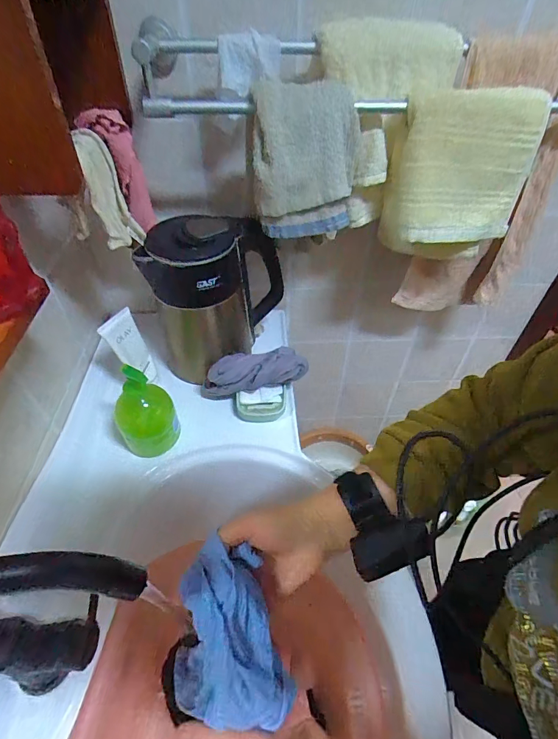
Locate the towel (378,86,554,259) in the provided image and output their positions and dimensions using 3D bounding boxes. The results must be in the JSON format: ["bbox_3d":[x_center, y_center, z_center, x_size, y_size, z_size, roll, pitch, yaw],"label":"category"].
[{"bbox_3d":[0.248,-0.262,0.529,0.182,0.197,0.074,-2,45,-4],"label":"towel"}]

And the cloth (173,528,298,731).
[{"bbox_3d":[-0.050,0.232,0.329,0.093,0.089,0.126,-13,47,-14],"label":"cloth"}]

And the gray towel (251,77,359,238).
[{"bbox_3d":[0.035,-0.268,0.496,0.137,0.177,0.049,-9,25,-12],"label":"gray towel"}]

